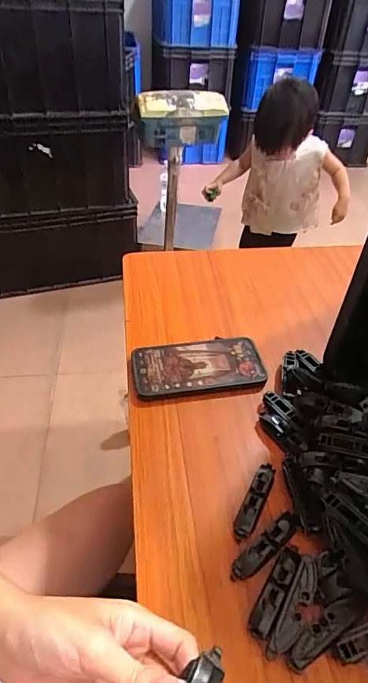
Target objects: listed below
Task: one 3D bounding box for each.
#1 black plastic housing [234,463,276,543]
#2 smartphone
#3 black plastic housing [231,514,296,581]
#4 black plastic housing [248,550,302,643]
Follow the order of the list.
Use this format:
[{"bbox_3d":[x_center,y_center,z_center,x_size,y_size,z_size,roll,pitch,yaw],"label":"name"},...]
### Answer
[{"bbox_3d":[0.068,0.149,0.410,0.018,0.018,0.079,21,46,19],"label":"black plastic housing"},{"bbox_3d":[0.018,0.034,0.535,0.158,0.015,0.082,-7,43,-10],"label":"smartphone"},{"bbox_3d":[0.072,0.178,0.379,0.078,0.019,0.019,-29,51,-30],"label":"black plastic housing"},{"bbox_3d":[0.076,0.201,0.354,0.018,0.018,0.079,24,47,22],"label":"black plastic housing"}]

